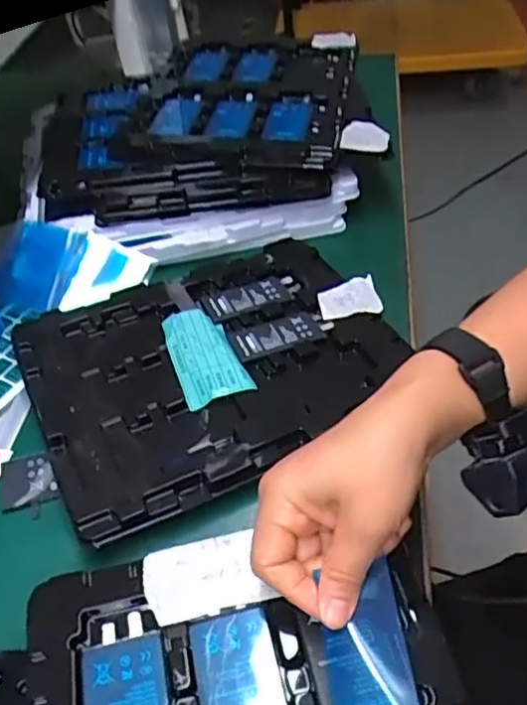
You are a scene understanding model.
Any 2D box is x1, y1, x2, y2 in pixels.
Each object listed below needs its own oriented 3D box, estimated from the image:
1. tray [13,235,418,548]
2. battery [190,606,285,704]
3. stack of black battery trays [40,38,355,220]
[{"bbox_3d":[-0.037,0.004,0.489,0.277,0.028,0.222,-22,50,-18],"label":"tray"},{"bbox_3d":[-0.011,0.176,0.317,0.041,0.011,0.081,-12,48,-4],"label":"battery"},{"bbox_3d":[-0.064,-0.255,0.659,0.349,0.047,0.288,-12,48,-4],"label":"stack of black battery trays"}]

